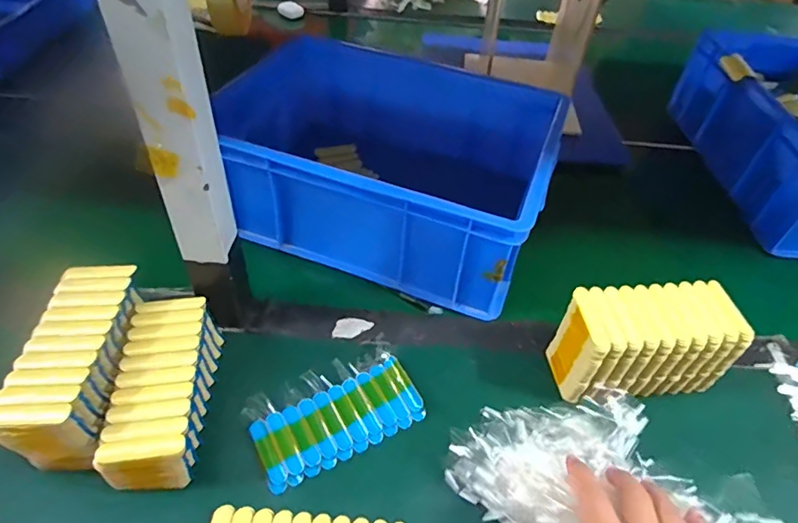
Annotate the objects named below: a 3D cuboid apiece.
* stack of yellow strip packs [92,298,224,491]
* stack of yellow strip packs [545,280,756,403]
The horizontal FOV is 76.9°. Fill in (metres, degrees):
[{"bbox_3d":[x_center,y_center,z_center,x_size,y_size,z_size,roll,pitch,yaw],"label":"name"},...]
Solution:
[{"bbox_3d":[-0.205,0.111,0.446,0.067,0.061,0.152,-2,46,-7],"label":"stack of yellow strip packs"},{"bbox_3d":[0.235,0.082,0.489,0.154,0.099,0.066,-4,46,-9],"label":"stack of yellow strip packs"}]

